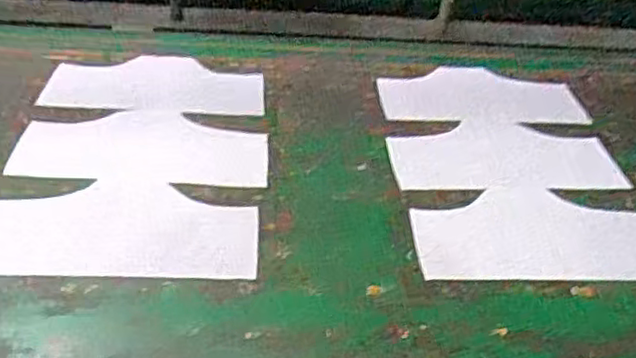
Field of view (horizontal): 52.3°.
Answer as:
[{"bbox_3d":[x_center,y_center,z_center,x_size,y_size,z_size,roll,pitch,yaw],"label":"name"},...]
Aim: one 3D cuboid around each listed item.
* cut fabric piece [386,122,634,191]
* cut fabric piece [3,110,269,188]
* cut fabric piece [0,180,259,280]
[{"bbox_3d":[0.248,-0.037,0.886,0.301,0.009,0.166,-1,38,-8],"label":"cut fabric piece"},{"bbox_3d":[-0.220,-0.045,0.836,0.309,0.008,0.148,4,38,-2],"label":"cut fabric piece"},{"bbox_3d":[-0.221,0.052,0.710,0.304,0.006,0.148,2,38,-5],"label":"cut fabric piece"}]

